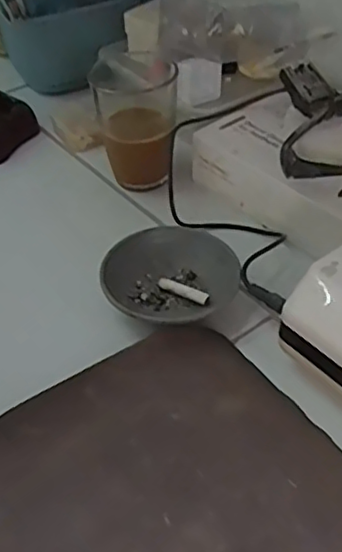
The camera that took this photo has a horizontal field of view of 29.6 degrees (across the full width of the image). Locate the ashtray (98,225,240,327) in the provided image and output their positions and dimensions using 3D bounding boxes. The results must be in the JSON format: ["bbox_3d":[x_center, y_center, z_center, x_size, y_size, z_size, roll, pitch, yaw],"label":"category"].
[{"bbox_3d":[-0.001,0.003,0.430,0.084,0.031,0.083,-2,42,1],"label":"ashtray"}]

